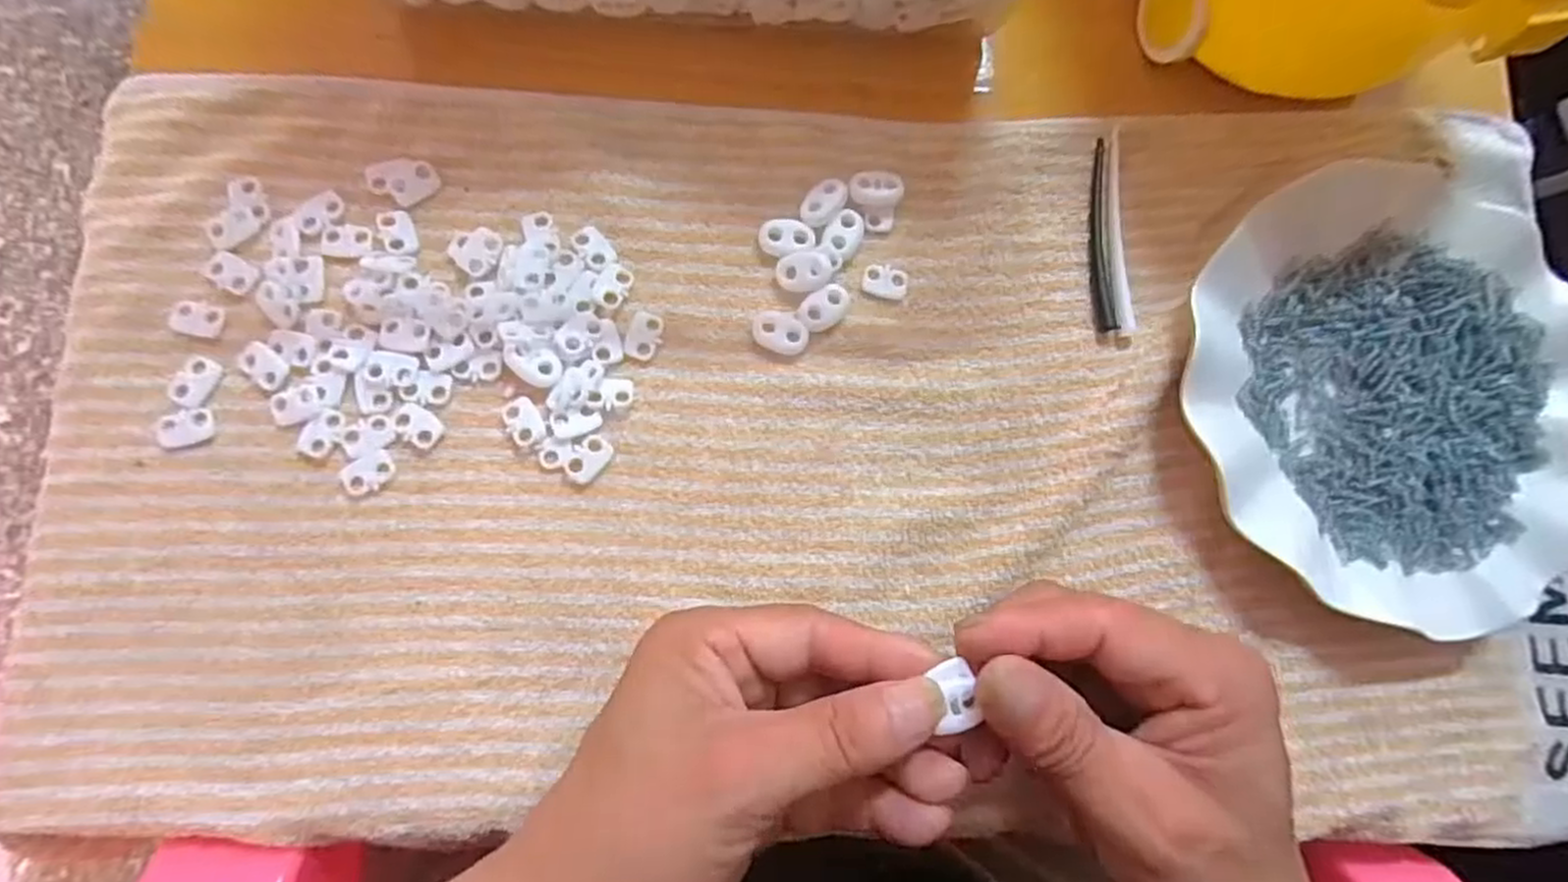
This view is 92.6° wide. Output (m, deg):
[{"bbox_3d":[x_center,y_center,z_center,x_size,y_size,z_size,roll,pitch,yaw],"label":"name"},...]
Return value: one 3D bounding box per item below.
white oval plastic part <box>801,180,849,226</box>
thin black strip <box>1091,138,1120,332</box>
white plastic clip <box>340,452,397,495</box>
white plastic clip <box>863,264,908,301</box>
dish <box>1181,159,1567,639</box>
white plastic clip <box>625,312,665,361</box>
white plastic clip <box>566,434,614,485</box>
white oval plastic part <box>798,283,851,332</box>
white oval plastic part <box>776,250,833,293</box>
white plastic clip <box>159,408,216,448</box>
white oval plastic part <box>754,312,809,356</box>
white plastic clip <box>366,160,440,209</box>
[{"bbox_3d":[0.016,-0.096,0.301,0.022,0.005,0.014,-41,88,-10],"label":"white oval plastic part"},{"bbox_3d":[0.133,-0.087,0.315,0.008,0.004,0.083,0,82,-6],"label":"thin black strip"},{"bbox_3d":[-0.151,0.011,0.271,0.019,0.004,0.013,-25,85,-9],"label":"white plastic clip"},{"bbox_3d":[0.041,-0.064,0.302,0.018,0.004,0.013,14,81,-4],"label":"white plastic clip"},{"bbox_3d":[0.253,-0.020,0.307,0.167,0.022,0.180,1,82,-6],"label":"dish"},{"bbox_3d":[-0.054,-0.041,0.290,0.013,0.004,0.019,17,81,-3],"label":"white plastic clip"},{"bbox_3d":[-0.073,0.007,0.280,0.012,0.004,0.019,38,80,0],"label":"white plastic clip"},{"bbox_3d":[0.016,-0.053,0.297,0.022,0.005,0.014,-39,87,-9],"label":"white oval plastic part"},{"bbox_3d":[0.008,-0.067,0.296,0.021,0.004,0.016,-13,84,-7],"label":"white oval plastic part"},{"bbox_3d":[-0.214,-0.005,0.267,0.017,0.004,0.012,-20,85,-8],"label":"white plastic clip"},{"bbox_3d":[-0.001,-0.042,0.295,0.022,0.005,0.015,17,81,-3],"label":"white oval plastic part"},{"bbox_3d":[-0.147,-0.100,0.288,0.026,0.004,0.018,-5,83,-6],"label":"white plastic clip"}]

